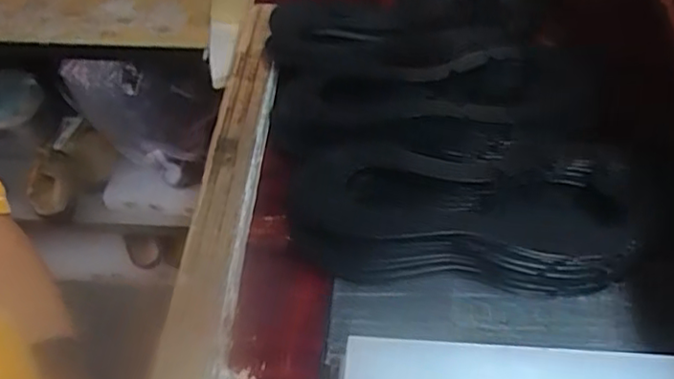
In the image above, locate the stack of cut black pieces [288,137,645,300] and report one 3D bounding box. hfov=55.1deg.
[{"bbox_3d":[0.080,0.015,0.418,0.214,0.044,0.091,3,52,4],"label":"stack of cut black pieces"}]

